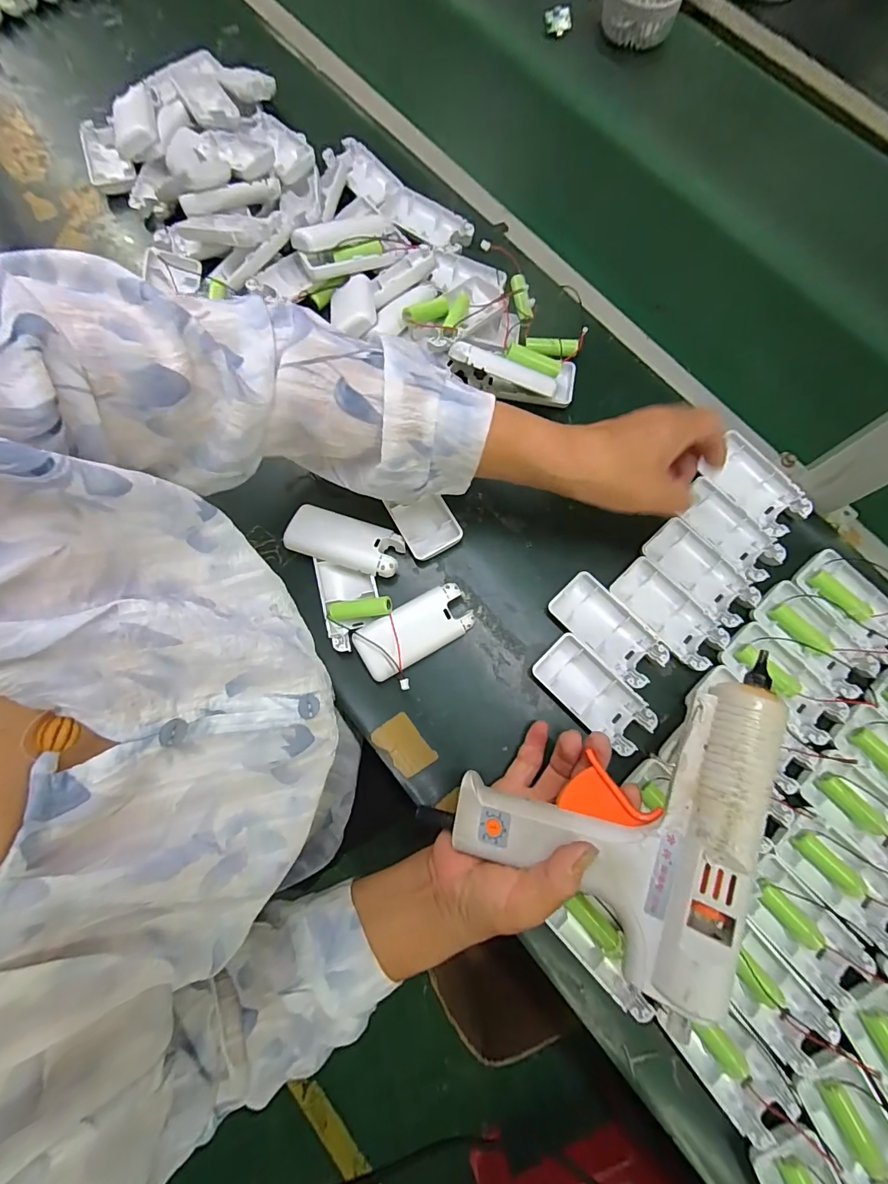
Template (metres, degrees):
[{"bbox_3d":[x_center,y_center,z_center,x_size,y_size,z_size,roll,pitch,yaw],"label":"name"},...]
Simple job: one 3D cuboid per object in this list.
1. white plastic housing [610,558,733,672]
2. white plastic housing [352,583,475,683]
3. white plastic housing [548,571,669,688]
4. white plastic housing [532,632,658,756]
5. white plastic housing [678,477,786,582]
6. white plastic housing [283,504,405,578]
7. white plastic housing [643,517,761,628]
[{"bbox_3d":[0.181,0.019,0.363,0.044,0.016,0.093,-43,81,-8],"label":"white plastic housing"},{"bbox_3d":[-0.023,0.031,0.352,0.092,0.011,0.045,-28,92,-7],"label":"white plastic housing"},{"bbox_3d":[0.131,0.030,0.356,0.043,0.013,0.093,-42,81,-8],"label":"white plastic housing"},{"bbox_3d":[0.116,0.079,0.346,0.044,0.011,0.093,-44,81,-8],"label":"white plastic housing"},{"bbox_3d":[0.241,-0.052,0.382,0.042,0.019,0.092,-38,80,-7],"label":"white plastic housing"},{"bbox_3d":[-0.082,-0.042,0.373,0.093,0.022,0.043,17,79,4],"label":"white plastic housing"},{"bbox_3d":[0.212,-0.016,0.371,0.093,0.018,0.044,44,82,9],"label":"white plastic housing"}]

